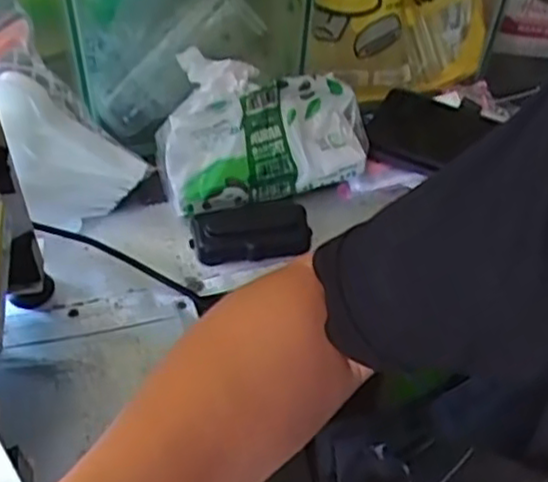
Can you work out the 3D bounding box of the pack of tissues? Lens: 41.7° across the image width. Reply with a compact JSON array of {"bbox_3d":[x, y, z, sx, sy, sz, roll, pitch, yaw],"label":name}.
[{"bbox_3d":[-0.007,-0.098,0.678,0.196,0.122,0.085,-8,49,-10],"label":"pack of tissues"}]

